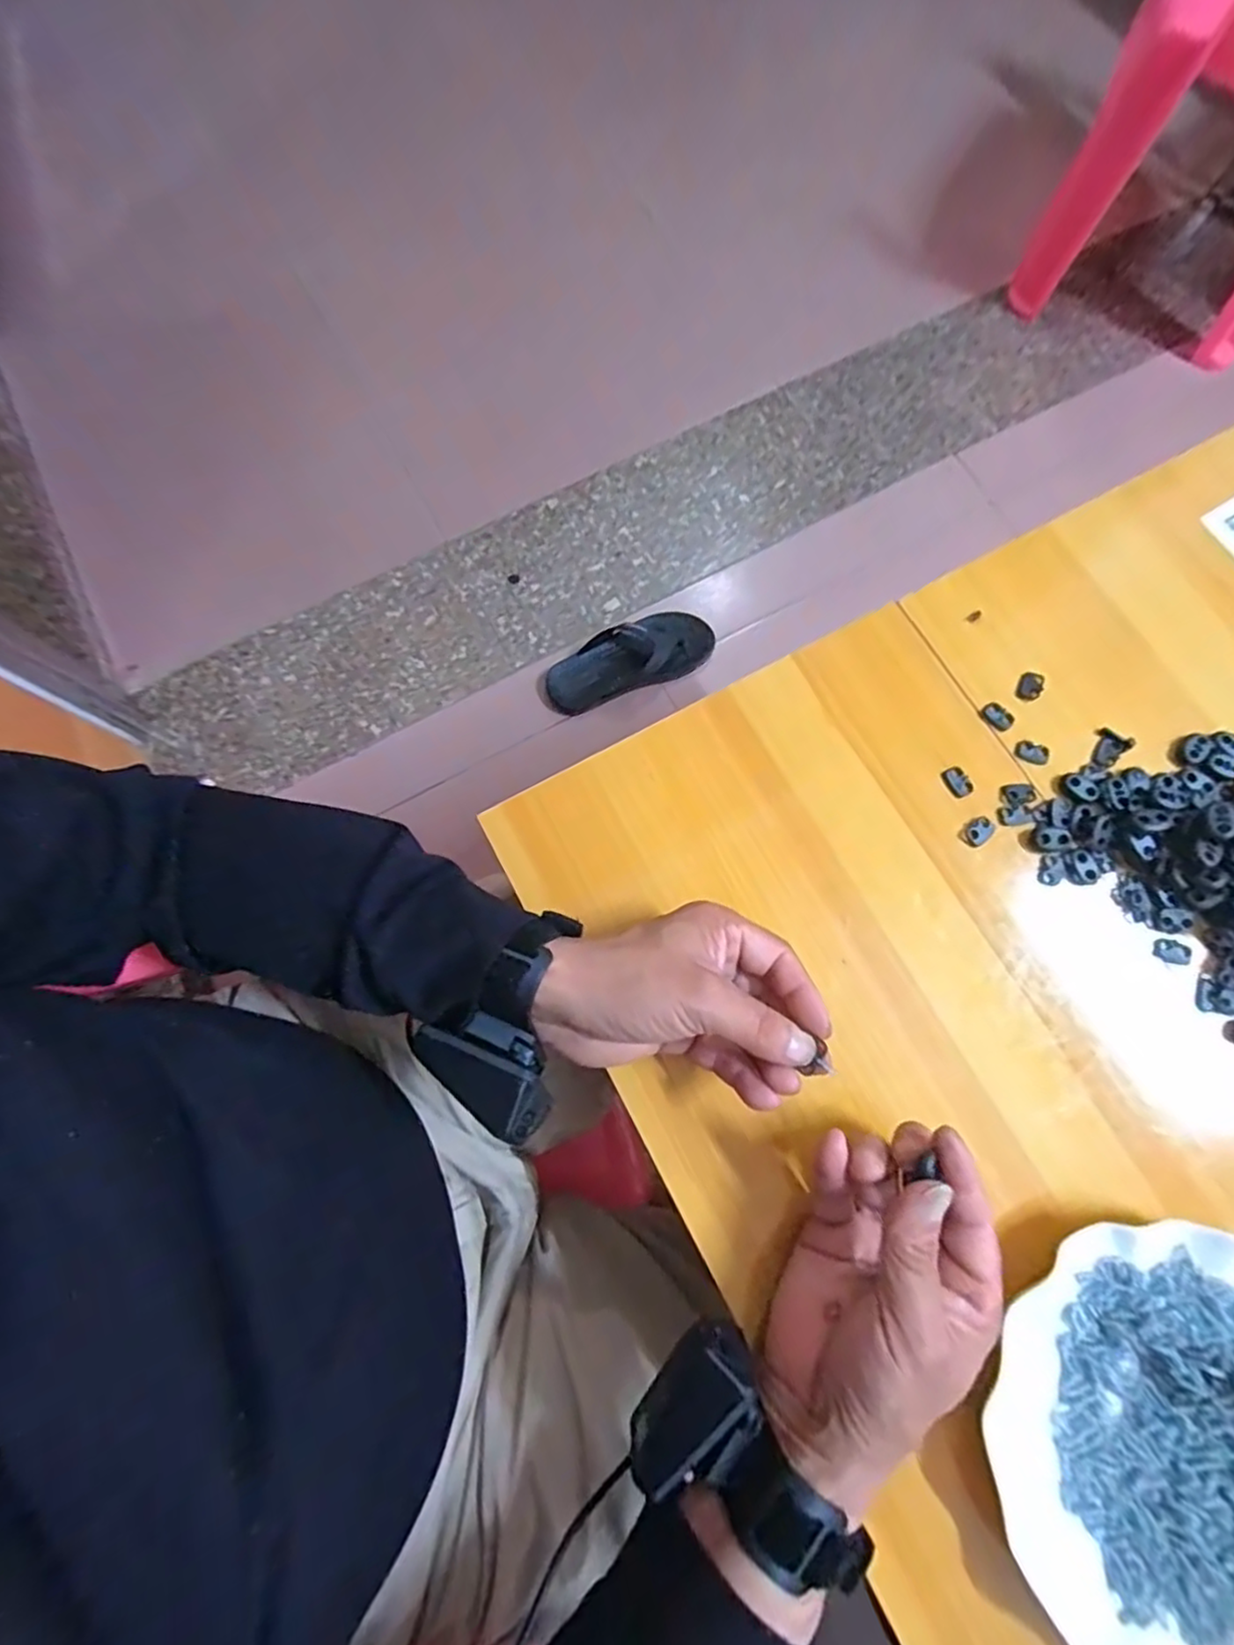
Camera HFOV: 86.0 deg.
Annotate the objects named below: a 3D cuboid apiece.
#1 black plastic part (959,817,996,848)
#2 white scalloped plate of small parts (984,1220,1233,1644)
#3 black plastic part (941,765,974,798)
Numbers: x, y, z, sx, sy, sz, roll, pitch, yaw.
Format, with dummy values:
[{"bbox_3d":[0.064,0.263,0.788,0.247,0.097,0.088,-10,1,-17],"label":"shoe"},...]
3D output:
[{"bbox_3d":[0.210,0.006,0.385,0.019,0.005,0.014,-41,79,-9],"label":"black plastic part"},{"bbox_3d":[0.259,0.286,0.302,0.174,0.043,0.178,0,76,0],"label":"white scalloped plate of small parts"},{"bbox_3d":[0.203,-0.024,0.393,0.014,0.004,0.018,-31,78,-7],"label":"black plastic part"}]

